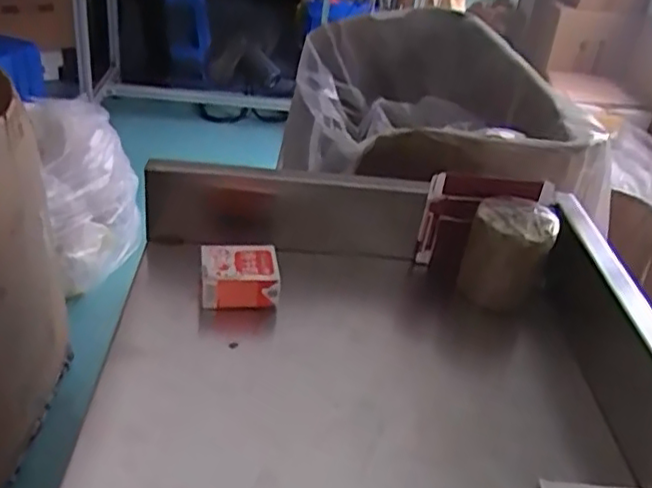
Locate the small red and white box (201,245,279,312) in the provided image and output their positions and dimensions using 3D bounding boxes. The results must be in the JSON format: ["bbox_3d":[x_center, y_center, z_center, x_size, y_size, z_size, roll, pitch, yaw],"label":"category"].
[{"bbox_3d":[-0.097,0.037,0.760,0.084,0.047,0.069,0,33,-11],"label":"small red and white box"}]

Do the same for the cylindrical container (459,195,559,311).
[{"bbox_3d":[0.209,0.016,0.790,0.092,0.117,0.074,15,34,12],"label":"cylindrical container"}]

